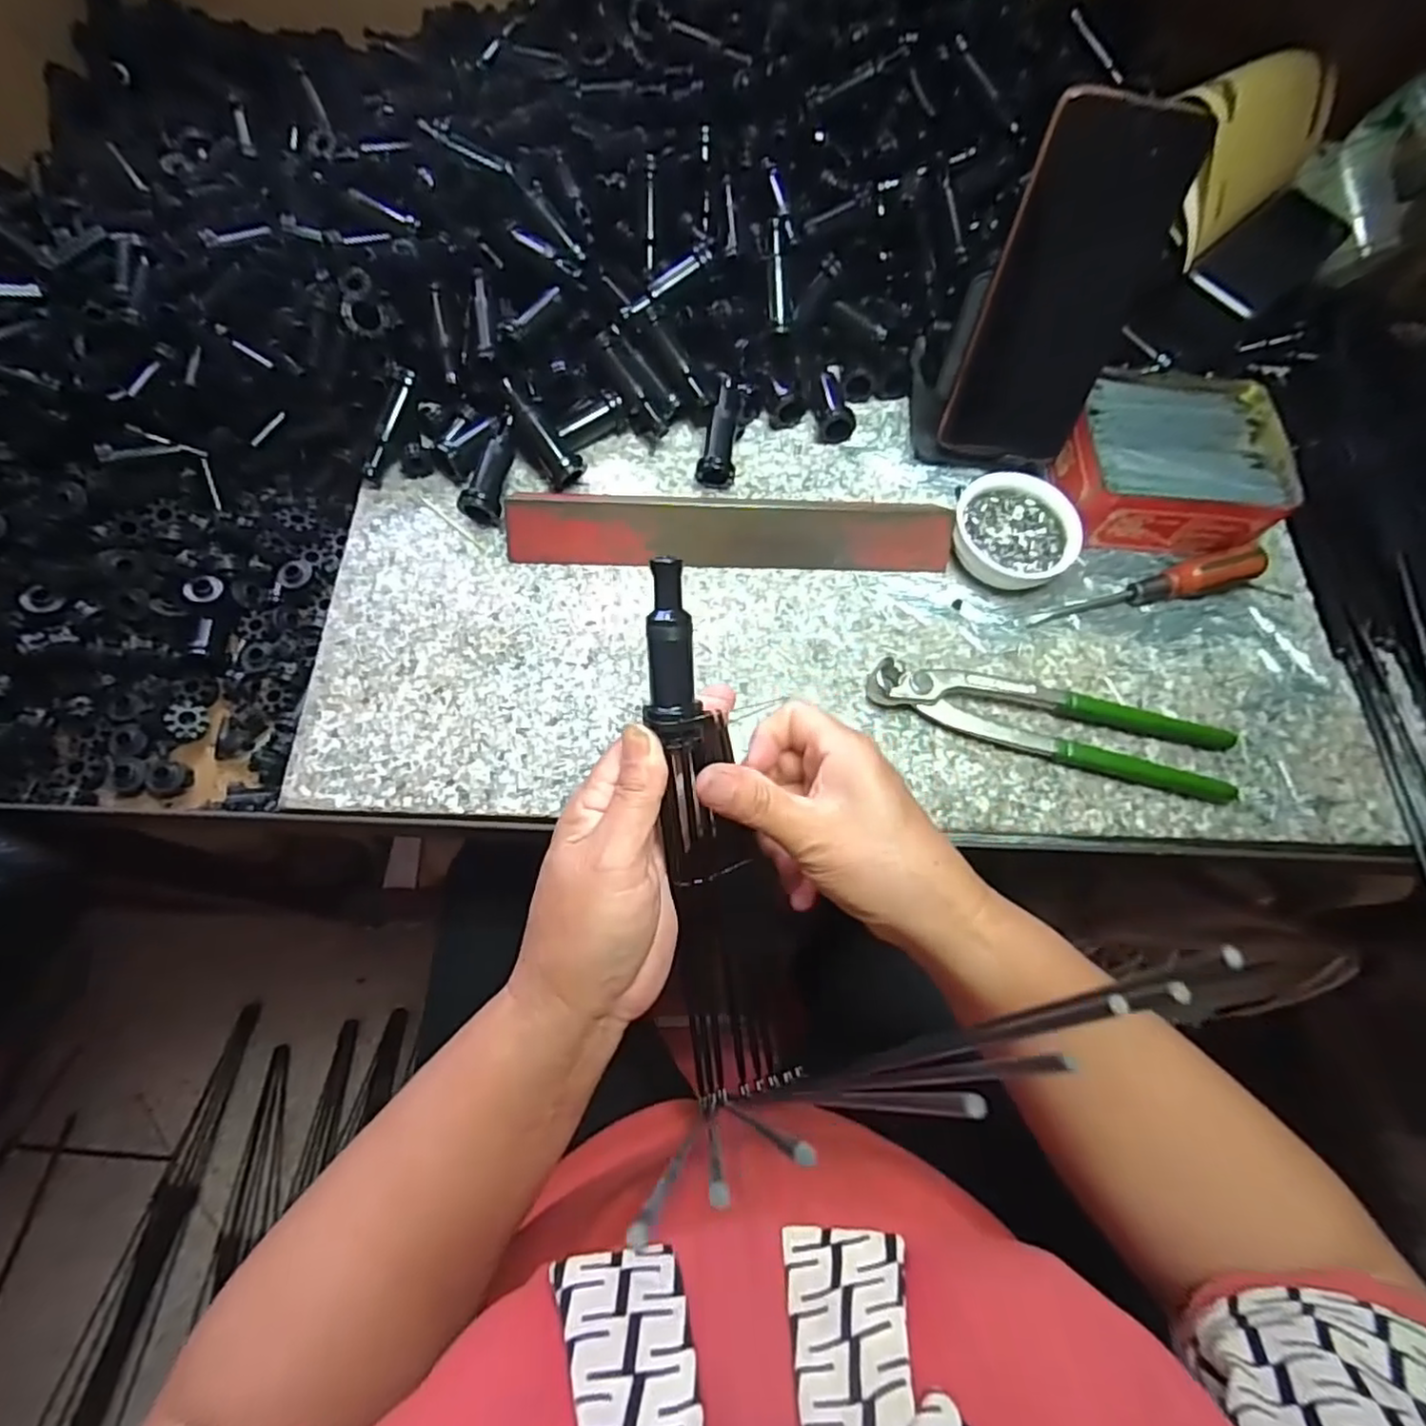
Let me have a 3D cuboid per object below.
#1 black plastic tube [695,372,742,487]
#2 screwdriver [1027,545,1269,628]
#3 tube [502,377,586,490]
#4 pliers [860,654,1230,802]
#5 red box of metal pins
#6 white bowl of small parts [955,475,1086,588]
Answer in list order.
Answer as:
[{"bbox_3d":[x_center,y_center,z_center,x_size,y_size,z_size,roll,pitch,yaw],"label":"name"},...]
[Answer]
[{"bbox_3d":[0.006,-0.174,0.418,0.022,0.019,0.068,9,81,0],"label":"black plastic tube"},{"bbox_3d":[0.257,-0.075,0.399,0.140,0.024,0.022,-13,69,-8],"label":"screwdriver"},{"bbox_3d":[-0.104,-0.166,0.404,0.020,0.020,0.064,-39,96,-16],"label":"tube"},{"bbox_3d":[0.186,0.003,0.369,0.200,0.018,0.041,15,68,3],"label":"pliers"},{"bbox_3d":[0.280,-0.156,0.417,0.128,0.037,0.107,3,68,-2],"label":"red box of metal pins"},{"bbox_3d":[0.179,-0.108,0.405,0.069,0.027,0.068,1,68,-3],"label":"white bowl of small parts"}]

